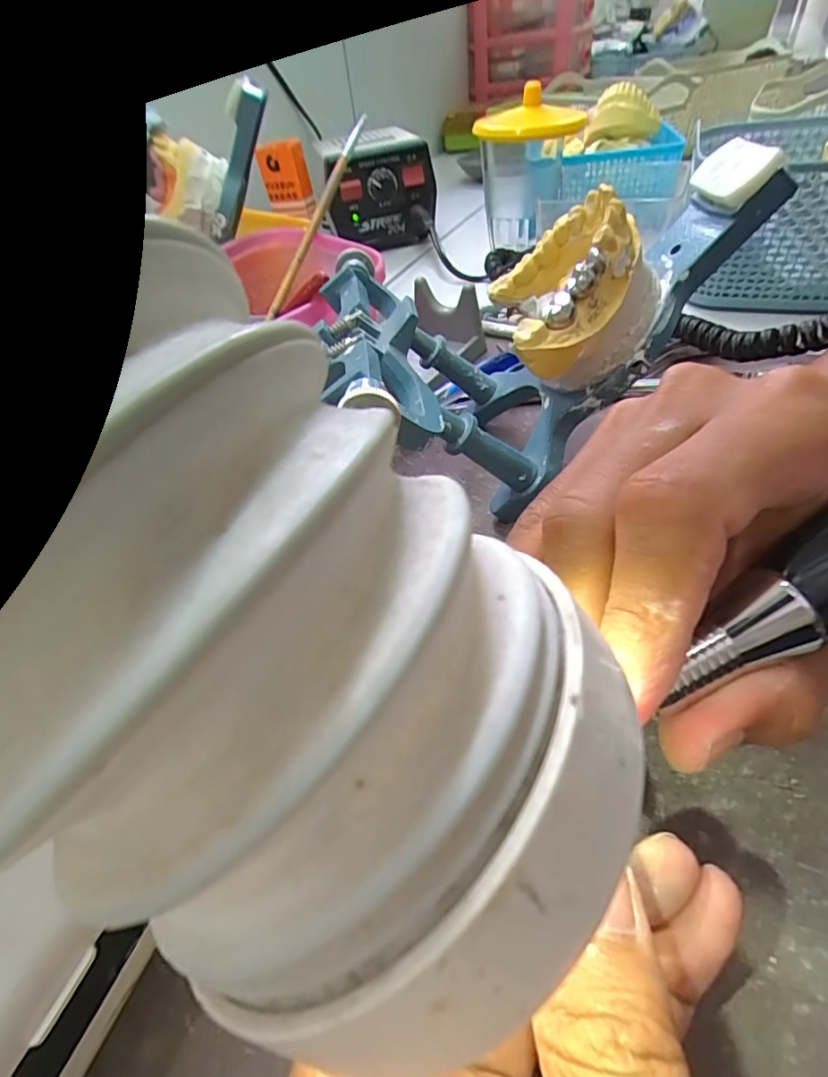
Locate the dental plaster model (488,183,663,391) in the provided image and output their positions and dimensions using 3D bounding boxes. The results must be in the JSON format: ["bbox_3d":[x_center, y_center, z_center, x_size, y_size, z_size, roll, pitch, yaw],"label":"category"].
[{"bbox_3d":[0.060,-0.091,0.201,0.065,0.041,0.057,-58,27,8],"label":"dental plaster model"}]

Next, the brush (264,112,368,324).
[{"bbox_3d":[-0.058,-0.206,0.323,0.011,0.007,0.165,12,73,19],"label":"brush"}]

